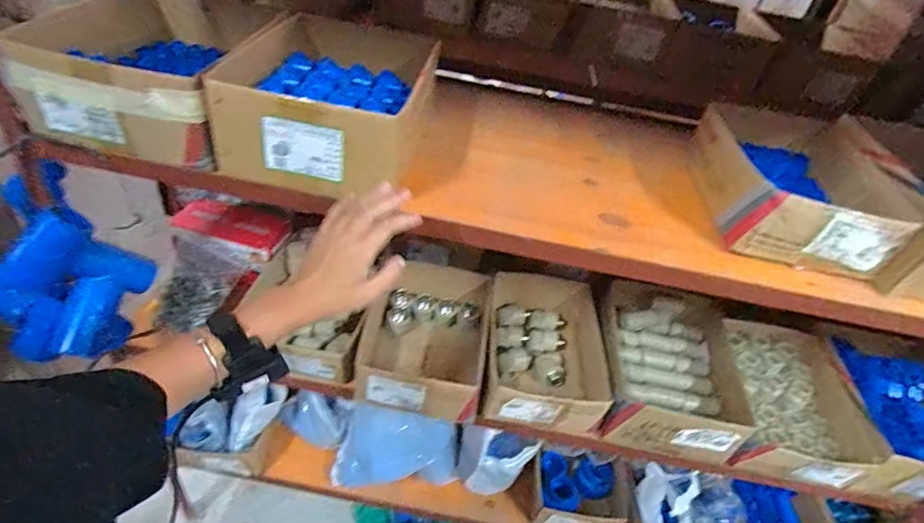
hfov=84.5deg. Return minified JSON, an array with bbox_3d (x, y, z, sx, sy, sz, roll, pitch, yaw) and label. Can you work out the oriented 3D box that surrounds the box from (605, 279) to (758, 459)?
[{"bbox_3d":[0.377,0.194,0.938,0.240,0.102,0.287,9,39,4],"label":"box"}]

